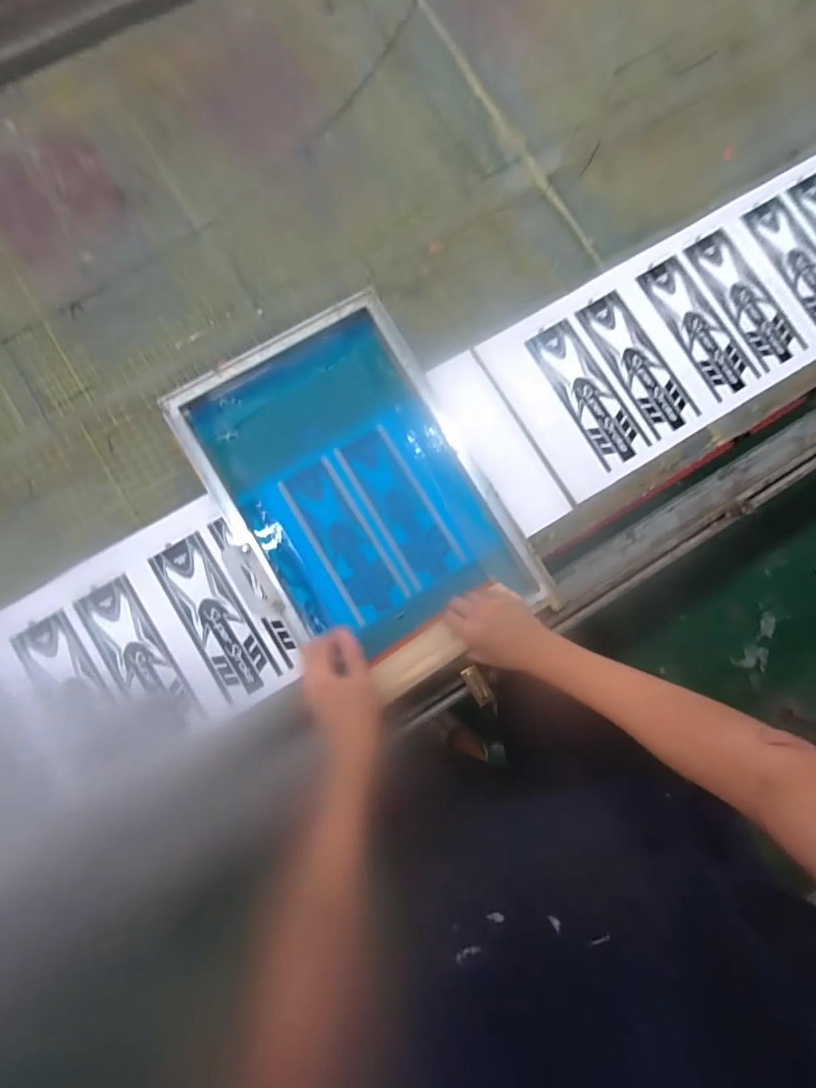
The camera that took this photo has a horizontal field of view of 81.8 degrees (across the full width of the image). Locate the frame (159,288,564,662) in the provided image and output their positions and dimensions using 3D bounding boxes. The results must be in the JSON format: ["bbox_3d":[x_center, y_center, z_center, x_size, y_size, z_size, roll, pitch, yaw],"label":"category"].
[{"bbox_3d":[-0.090,-0.094,0.783,0.396,0.045,0.565,-29,87,-4],"label":"frame"}]

